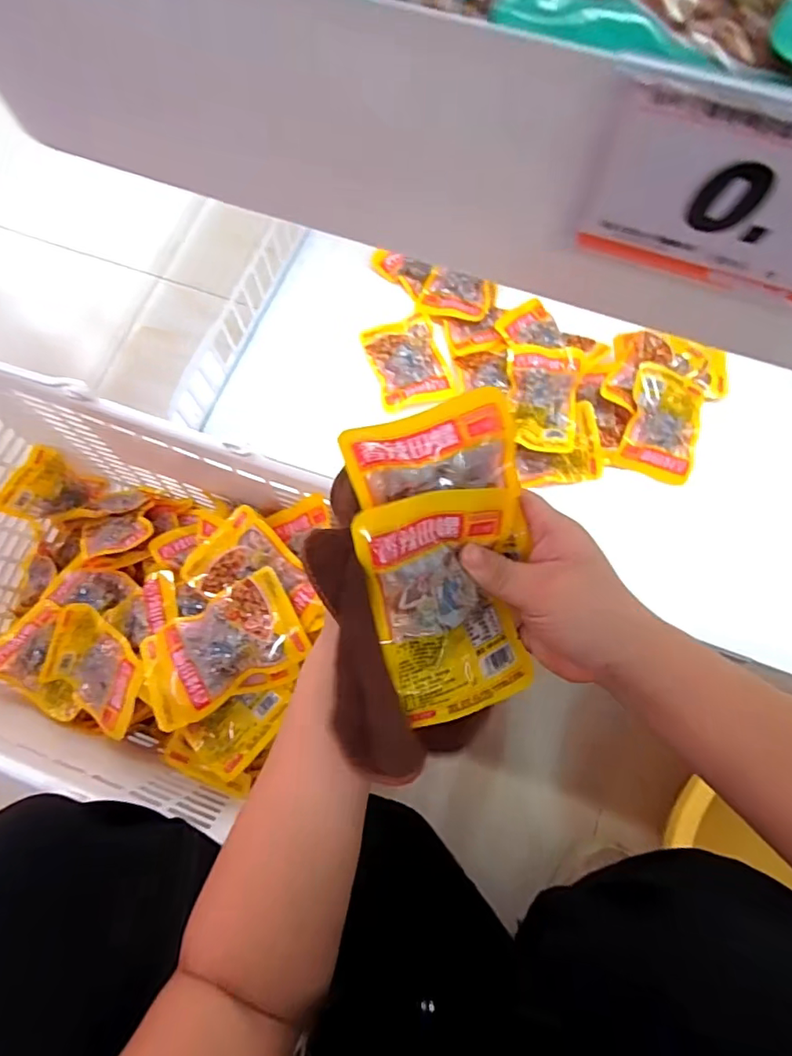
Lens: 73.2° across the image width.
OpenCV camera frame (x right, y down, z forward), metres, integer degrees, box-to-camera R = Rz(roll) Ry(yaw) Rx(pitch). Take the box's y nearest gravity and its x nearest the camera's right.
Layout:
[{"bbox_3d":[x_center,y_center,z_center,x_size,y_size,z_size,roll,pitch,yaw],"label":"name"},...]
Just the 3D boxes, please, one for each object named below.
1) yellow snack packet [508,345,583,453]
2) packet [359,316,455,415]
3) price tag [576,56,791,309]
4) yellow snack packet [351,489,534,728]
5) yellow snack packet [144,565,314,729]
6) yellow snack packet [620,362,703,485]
[{"bbox_3d":[0.158,-0.139,0.576,0.076,0.024,0.119,6,76,2],"label":"yellow snack packet"},{"bbox_3d":[0.014,-0.192,0.609,0.080,0.012,0.109,-17,76,-4],"label":"packet"},{"bbox_3d":[0.107,-0.100,0.165,0.096,0.063,0.006,19,76,5],"label":"price tag"},{"bbox_3d":[0.028,0.039,0.276,0.079,0.014,0.117,-17,105,-21],"label":"yellow snack packet"},{"bbox_3d":[-0.150,0.102,0.452,0.140,0.018,0.082,-30,78,0],"label":"yellow snack packet"},{"bbox_3d":[0.292,-0.115,0.576,0.080,0.012,0.117,17,76,4],"label":"yellow snack packet"}]

